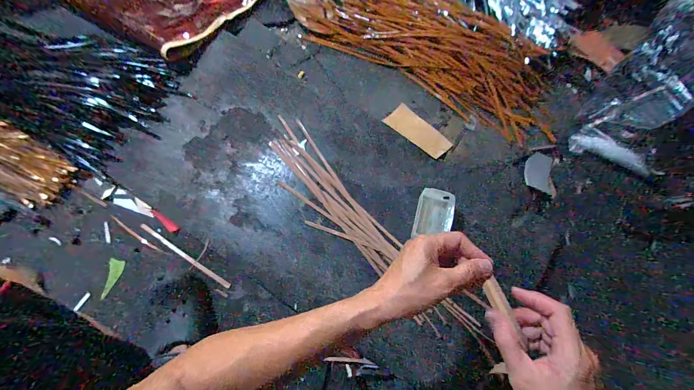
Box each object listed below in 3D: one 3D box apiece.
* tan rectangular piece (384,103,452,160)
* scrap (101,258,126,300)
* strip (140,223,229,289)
[{"bbox_3d":[0.168,-0.151,0.692,0.161,0.006,0.080,41,64,20],"label":"tan rectangular piece"},{"bbox_3d":[-0.457,0.164,0.578,0.028,0.010,0.074,2,75,-4],"label":"scrap"},{"bbox_3d":[-0.333,0.123,0.602,0.231,0.004,0.009,32,75,5],"label":"strip"}]

